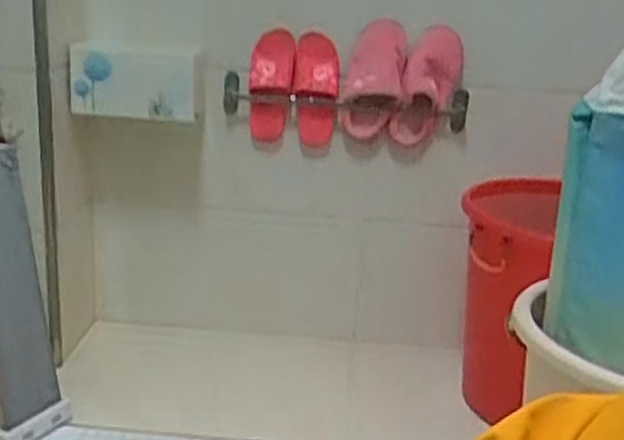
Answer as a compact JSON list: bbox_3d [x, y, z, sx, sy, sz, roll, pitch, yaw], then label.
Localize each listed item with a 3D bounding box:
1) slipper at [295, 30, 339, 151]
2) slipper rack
[{"bbox_3d":[0.009,-0.250,1.477,0.091,0.209,0.118,4,19,0],"label":"slipper"},{"bbox_3d":[0.087,-0.217,1.457,0.488,0.102,0.119,-2,20,-17],"label":"slipper rack"}]

